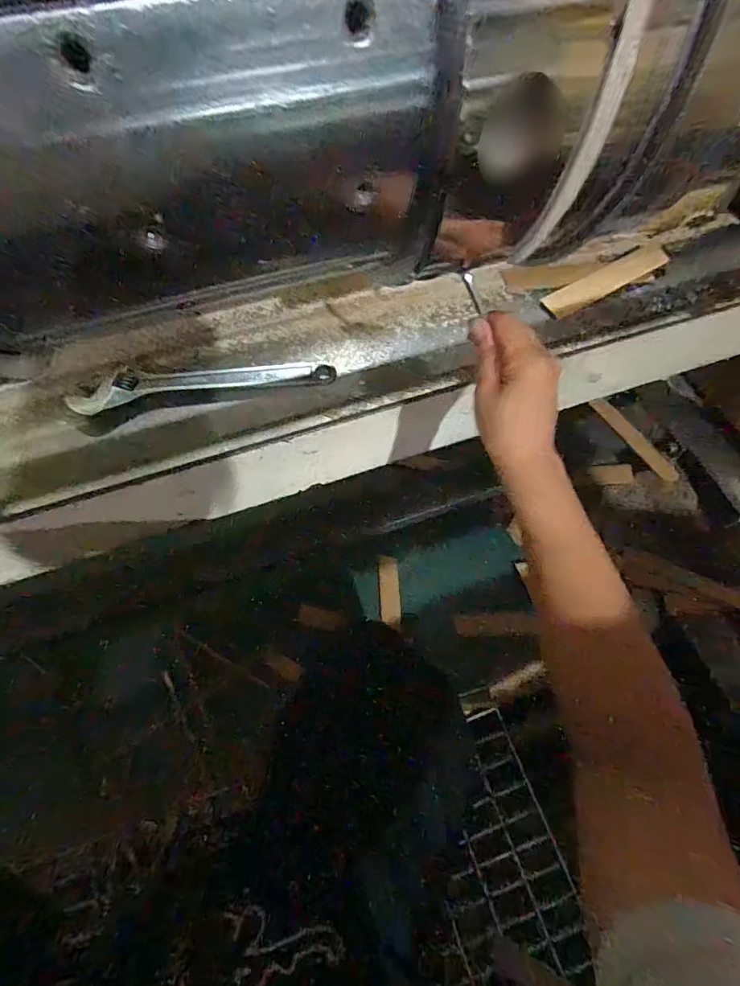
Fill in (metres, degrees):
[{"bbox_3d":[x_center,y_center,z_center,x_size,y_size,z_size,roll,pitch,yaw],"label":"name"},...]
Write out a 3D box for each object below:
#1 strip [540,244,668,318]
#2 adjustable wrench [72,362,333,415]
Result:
[{"bbox_3d":[0.311,-0.282,0.621,0.191,0.006,0.040,-29,72,-9],"label":"strip"},{"bbox_3d":[-0.185,-0.129,0.537,0.284,0.019,0.047,-10,64,-7],"label":"adjustable wrench"}]

